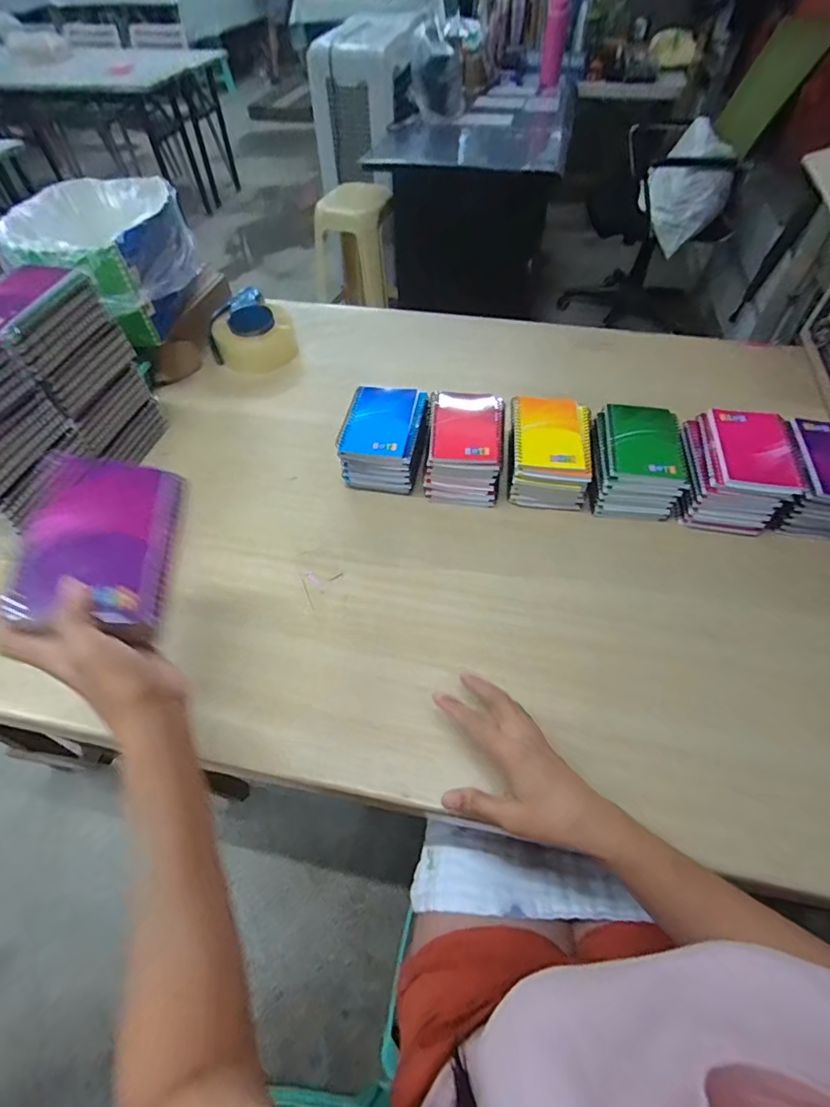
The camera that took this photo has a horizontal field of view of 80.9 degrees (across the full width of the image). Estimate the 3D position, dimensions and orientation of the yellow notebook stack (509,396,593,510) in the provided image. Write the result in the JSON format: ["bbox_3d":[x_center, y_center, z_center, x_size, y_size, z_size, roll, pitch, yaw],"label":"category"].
[{"bbox_3d":[0.173,-0.131,0.625,0.100,0.076,0.136,4,54,4],"label":"yellow notebook stack"}]

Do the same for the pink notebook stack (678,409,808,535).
[{"bbox_3d":[0.393,-0.106,0.605,0.115,0.076,0.136,13,55,10],"label":"pink notebook stack"}]

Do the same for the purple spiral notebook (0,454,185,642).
[{"bbox_3d":[-0.223,-0.010,0.348,0.091,0.012,0.129,9,61,-21],"label":"purple spiral notebook"}]

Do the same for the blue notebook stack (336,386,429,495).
[{"bbox_3d":[-0.038,-0.152,0.658,0.106,0.077,0.140,6,54,5],"label":"blue notebook stack"}]

